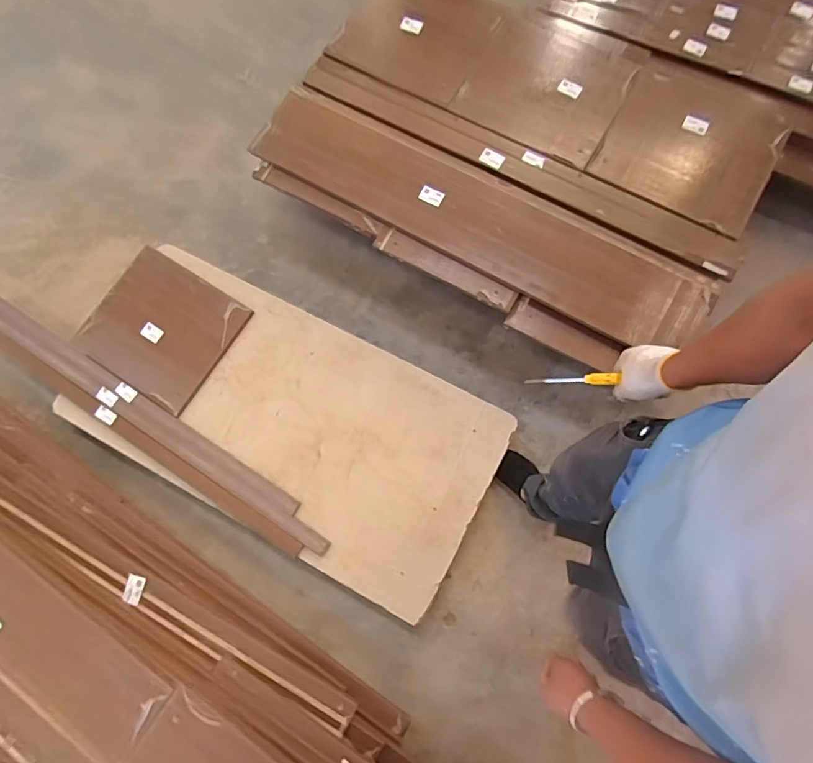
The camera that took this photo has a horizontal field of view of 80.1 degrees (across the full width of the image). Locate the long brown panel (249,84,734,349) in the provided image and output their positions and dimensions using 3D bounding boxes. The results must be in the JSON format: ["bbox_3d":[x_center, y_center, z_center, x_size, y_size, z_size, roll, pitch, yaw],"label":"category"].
[{"bbox_3d":[0.172,-0.435,1.248,1.240,0.037,0.252,29,84,8],"label":"long brown panel"}]

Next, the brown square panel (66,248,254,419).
[{"bbox_3d":[-0.707,-0.157,1.395,0.399,0.013,0.356,33,83,7],"label":"brown square panel"}]

